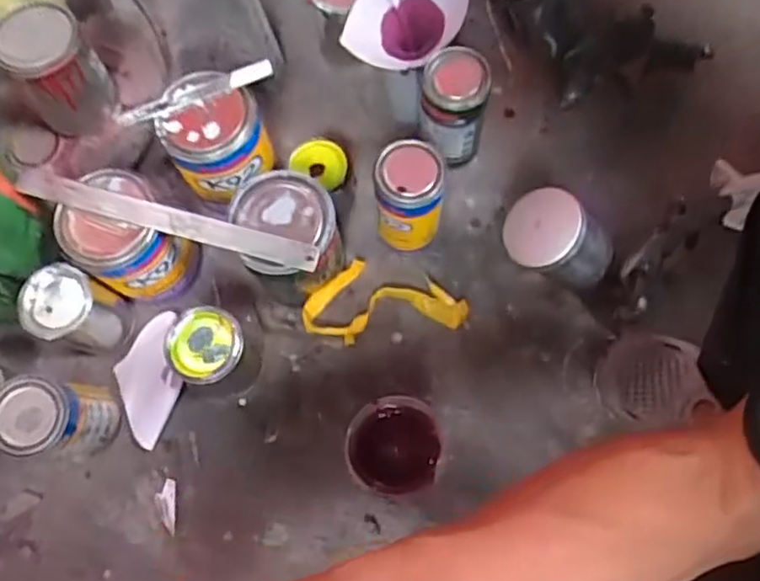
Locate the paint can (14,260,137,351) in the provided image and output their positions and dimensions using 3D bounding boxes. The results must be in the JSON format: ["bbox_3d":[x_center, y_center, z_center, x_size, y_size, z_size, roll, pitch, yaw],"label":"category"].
[{"bbox_3d":[-0.321,0.025,0.696,0.076,0.105,0.073,15,74,7],"label":"paint can"}]

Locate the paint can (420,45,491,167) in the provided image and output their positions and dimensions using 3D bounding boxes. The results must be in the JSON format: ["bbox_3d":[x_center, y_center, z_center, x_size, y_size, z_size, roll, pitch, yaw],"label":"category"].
[{"bbox_3d":[0.078,-0.195,0.703,0.066,0.141,0.060,-1,72,3],"label":"paint can"}]

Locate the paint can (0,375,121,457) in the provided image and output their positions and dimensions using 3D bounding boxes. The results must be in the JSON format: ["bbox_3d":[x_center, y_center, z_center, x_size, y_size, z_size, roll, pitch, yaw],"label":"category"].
[{"bbox_3d":[-0.311,0.127,0.645,0.068,0.139,0.072,-1,72,3],"label":"paint can"}]

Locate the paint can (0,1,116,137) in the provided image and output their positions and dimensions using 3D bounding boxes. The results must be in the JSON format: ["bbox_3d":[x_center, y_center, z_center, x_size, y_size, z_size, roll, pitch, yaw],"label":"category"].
[{"bbox_3d":[-0.370,-0.252,0.751,0.089,0.128,0.089,-1,72,3],"label":"paint can"}]

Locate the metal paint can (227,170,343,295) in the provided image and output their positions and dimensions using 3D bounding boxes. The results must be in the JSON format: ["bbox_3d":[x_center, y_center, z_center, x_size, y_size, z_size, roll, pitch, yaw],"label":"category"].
[{"bbox_3d":[-0.091,-0.047,0.689,0.102,0.138,0.106,-8,72,0],"label":"metal paint can"}]

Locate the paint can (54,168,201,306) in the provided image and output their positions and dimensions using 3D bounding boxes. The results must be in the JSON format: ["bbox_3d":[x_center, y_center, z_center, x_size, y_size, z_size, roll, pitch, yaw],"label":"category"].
[{"bbox_3d":[-0.260,-0.050,0.688,0.096,0.129,0.104,-1,72,3],"label":"paint can"}]

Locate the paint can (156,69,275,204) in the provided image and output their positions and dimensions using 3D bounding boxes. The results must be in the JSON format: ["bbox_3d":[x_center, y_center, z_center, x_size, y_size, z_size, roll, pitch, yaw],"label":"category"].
[{"bbox_3d":[-0.171,-0.163,0.696,0.094,0.100,0.097,-1,72,3],"label":"paint can"}]

